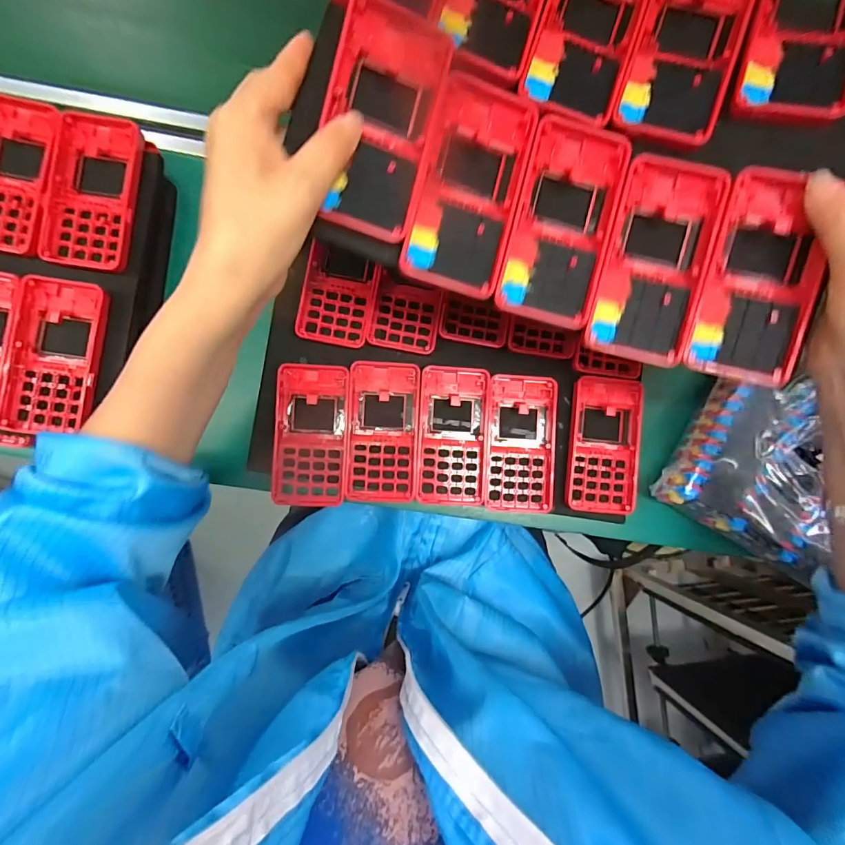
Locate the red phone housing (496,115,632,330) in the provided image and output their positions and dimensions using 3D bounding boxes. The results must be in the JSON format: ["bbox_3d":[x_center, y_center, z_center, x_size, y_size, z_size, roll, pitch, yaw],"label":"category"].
[{"bbox_3d":[0.090,-0.129,0.272,0.062,0.017,0.127,13,85,-3],"label":"red phone housing"}]

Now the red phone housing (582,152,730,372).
[{"bbox_3d":[0.147,-0.105,0.270,0.062,0.024,0.129,13,85,-3],"label":"red phone housing"}]

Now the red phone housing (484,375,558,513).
[{"bbox_3d":[0.089,0.019,0.386,0.060,0.014,0.122,3,85,-4],"label":"red phone housing"}]

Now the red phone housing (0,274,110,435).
[{"bbox_3d":[-0.288,-0.053,0.336,0.064,0.013,0.122,8,85,-4],"label":"red phone housing"}]

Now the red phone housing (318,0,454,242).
[{"bbox_3d":[-0.025,-0.174,0.250,0.061,0.014,0.124,15,90,-14],"label":"red phone housing"}]

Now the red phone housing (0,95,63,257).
[{"bbox_3d":[-0.329,-0.197,0.342,0.069,0.017,0.125,9,85,-3],"label":"red phone housing"}]

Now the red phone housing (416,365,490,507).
[{"bbox_3d":[0.027,0.012,0.382,0.061,0.012,0.122,3,85,-4],"label":"red phone housing"}]

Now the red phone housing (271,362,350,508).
[{"bbox_3d":[-0.097,0.011,0.375,0.061,0.015,0.124,2,85,-4],"label":"red phone housing"}]

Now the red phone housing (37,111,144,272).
[{"bbox_3d":[-0.265,-0.184,0.347,0.064,0.019,0.124,9,85,-3],"label":"red phone housing"}]

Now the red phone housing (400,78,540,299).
[{"bbox_3d":[0.030,-0.143,0.264,0.060,0.020,0.123,14,85,-3],"label":"red phone housing"}]

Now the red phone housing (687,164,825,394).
[{"bbox_3d":[0.207,-0.091,0.265,0.063,0.017,0.129,12,92,12],"label":"red phone housing"}]

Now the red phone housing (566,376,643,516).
[{"bbox_3d":[0.166,0.020,0.392,0.062,0.015,0.122,5,85,-4],"label":"red phone housing"}]

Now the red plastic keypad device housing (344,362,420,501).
[{"bbox_3d":[-0.035,0.008,0.379,0.061,0.012,0.123,2,85,-4],"label":"red plastic keypad device housing"}]

